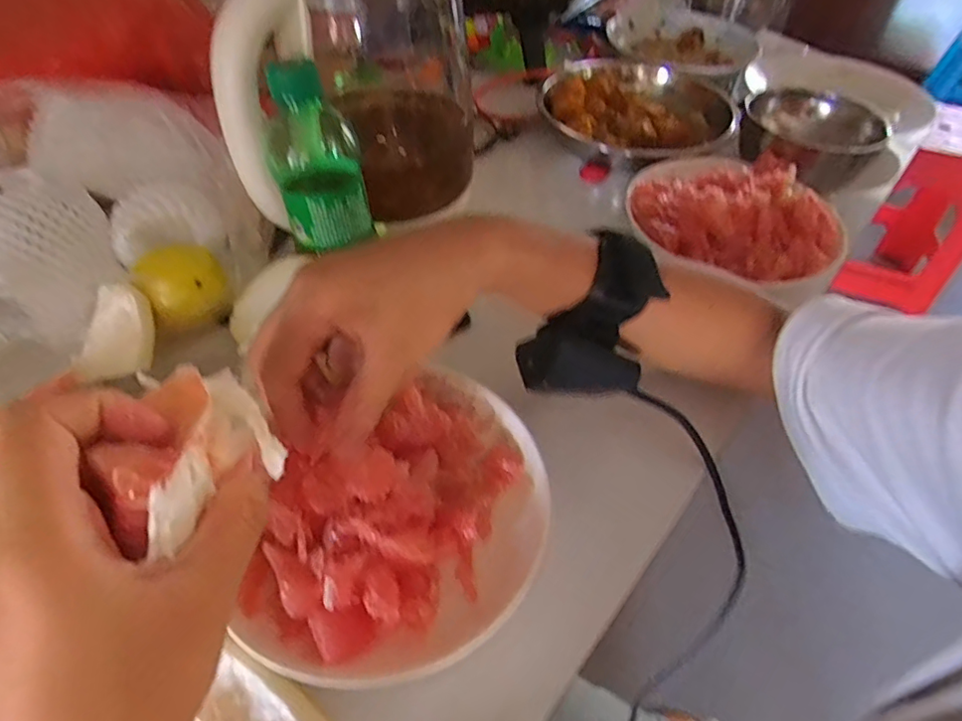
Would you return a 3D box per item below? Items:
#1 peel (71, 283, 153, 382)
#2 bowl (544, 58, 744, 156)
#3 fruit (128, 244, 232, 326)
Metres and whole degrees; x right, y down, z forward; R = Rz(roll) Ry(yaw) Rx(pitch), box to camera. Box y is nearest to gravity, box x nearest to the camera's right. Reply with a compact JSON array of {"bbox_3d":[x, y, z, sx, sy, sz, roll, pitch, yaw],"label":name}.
[{"bbox_3d":[-0.231,-0.016,0.359,0.037,0.020,0.060,16,82,-11],"label":"peel"},{"bbox_3d":[0.170,-0.267,0.604,0.196,0.037,0.192,1,49,-2],"label":"bowl"},{"bbox_3d":[-0.203,-0.055,0.379,0.050,0.047,0.043,-19,53,-18],"label":"fruit"}]

